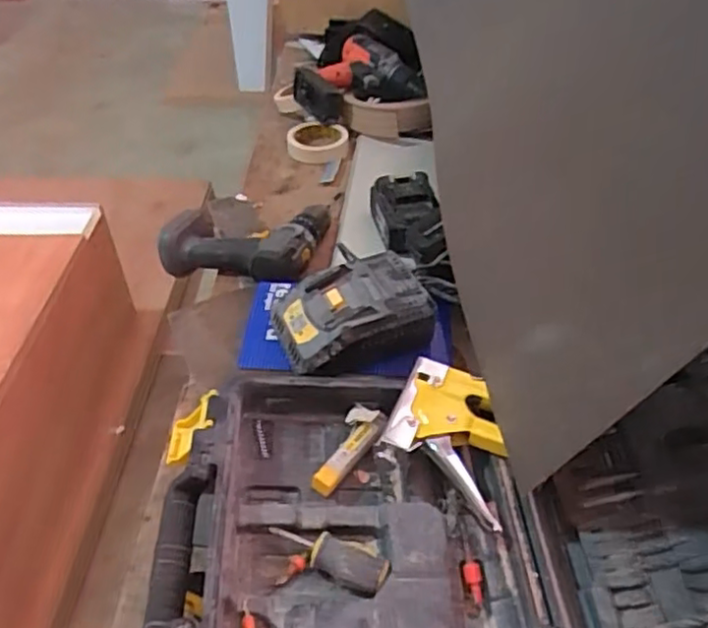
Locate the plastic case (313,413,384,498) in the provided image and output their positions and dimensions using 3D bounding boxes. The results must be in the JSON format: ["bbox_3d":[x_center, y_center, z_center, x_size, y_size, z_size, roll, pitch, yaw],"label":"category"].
[{"bbox_3d":[-0.003,0.125,0.612,0.020,0.015,0.093,24,49,24],"label":"plastic case"}]

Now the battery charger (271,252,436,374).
[{"bbox_3d":[-0.002,-0.002,0.679,0.148,0.050,0.108,-15,45,-15],"label":"battery charger"}]

